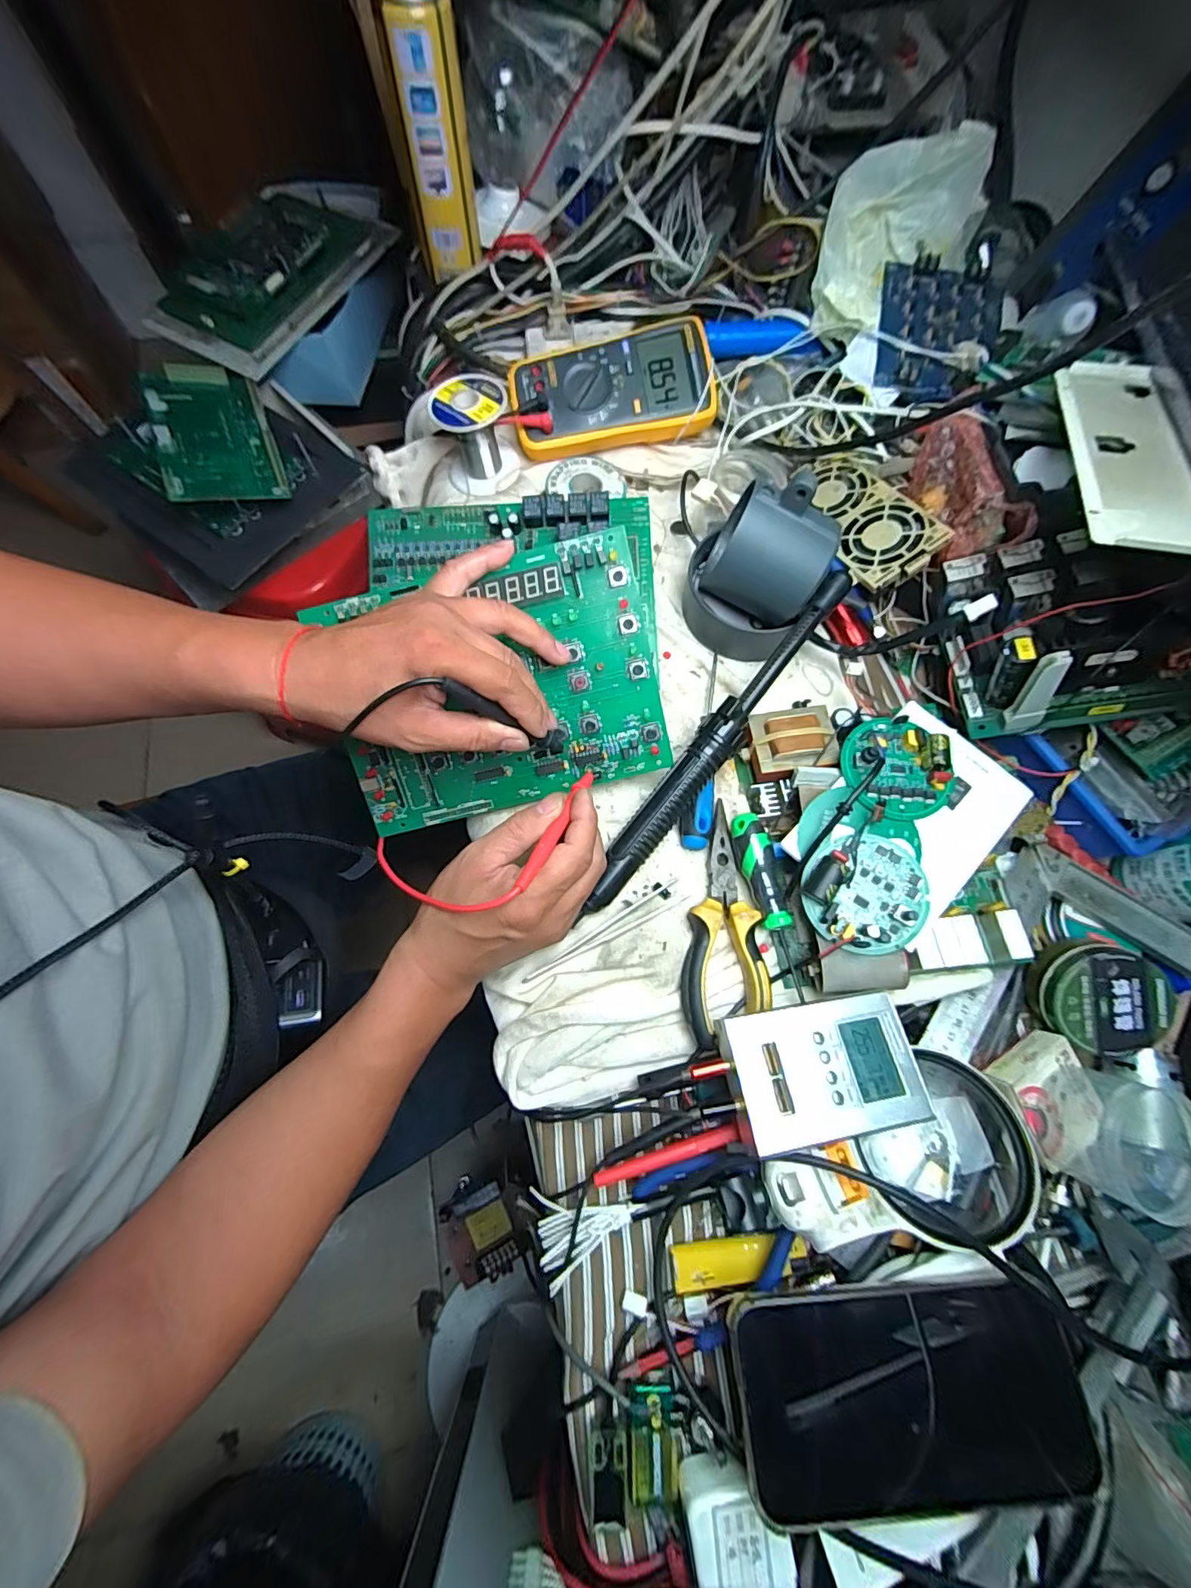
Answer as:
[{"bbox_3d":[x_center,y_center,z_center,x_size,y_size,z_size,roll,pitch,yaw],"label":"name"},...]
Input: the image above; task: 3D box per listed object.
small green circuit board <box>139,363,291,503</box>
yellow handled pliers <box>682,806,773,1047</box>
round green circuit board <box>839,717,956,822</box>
[{"bbox_3d":[-0.442,-0.422,0.619,0.116,0.010,0.210,-16,77,-23],"label":"small green circuit board"},{"bbox_3d":[0.078,0.083,0.352,0.054,0.021,0.146,-5,72,-2],"label":"yellow handled pliers"},{"bbox_3d":[0.196,-0.016,0.351,0.062,0.029,0.070,-21,73,-7],"label":"round green circuit board"}]

